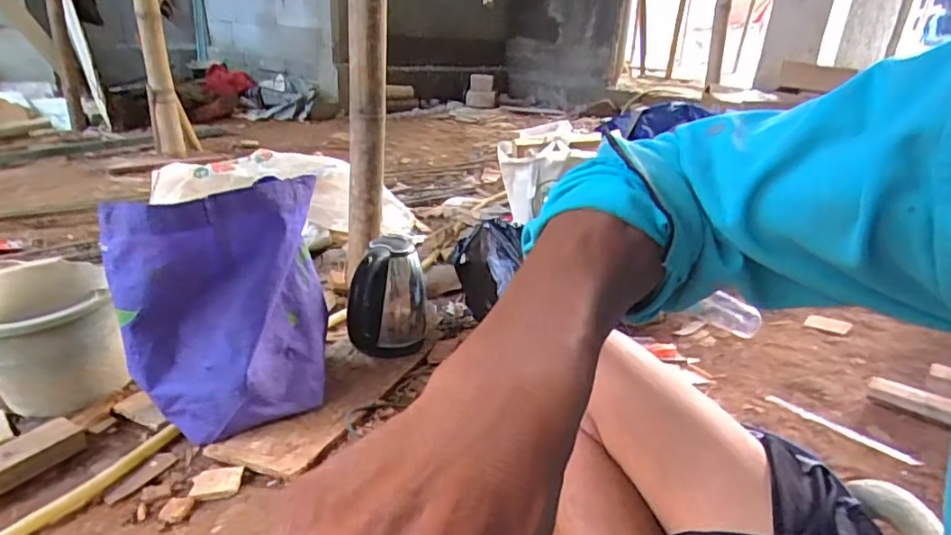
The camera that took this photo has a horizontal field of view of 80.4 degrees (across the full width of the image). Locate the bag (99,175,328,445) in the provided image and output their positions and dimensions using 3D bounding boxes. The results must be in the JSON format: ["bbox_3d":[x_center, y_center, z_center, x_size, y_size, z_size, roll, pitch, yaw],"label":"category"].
[{"bbox_3d":[-0.362,0.070,0.851,0.301,0.345,0.146,-10,27,-31],"label":"bag"}]

